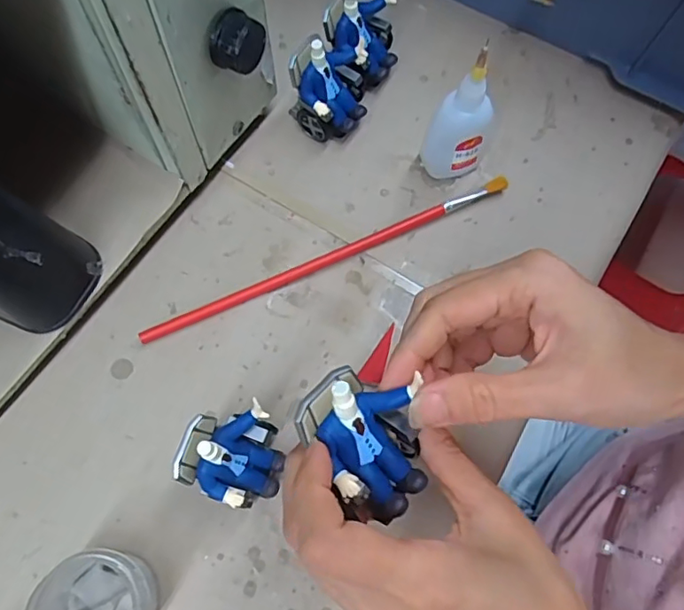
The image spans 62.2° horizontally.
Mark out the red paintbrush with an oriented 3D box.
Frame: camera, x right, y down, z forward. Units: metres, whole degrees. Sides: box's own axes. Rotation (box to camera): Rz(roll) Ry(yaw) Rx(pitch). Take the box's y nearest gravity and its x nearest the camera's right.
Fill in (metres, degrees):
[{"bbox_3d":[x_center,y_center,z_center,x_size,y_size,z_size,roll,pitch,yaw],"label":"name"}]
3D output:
[{"bbox_3d":[-0.007,-0.031,0.370,0.258,0.010,0.007,-24,73,-10],"label":"red paintbrush"}]

